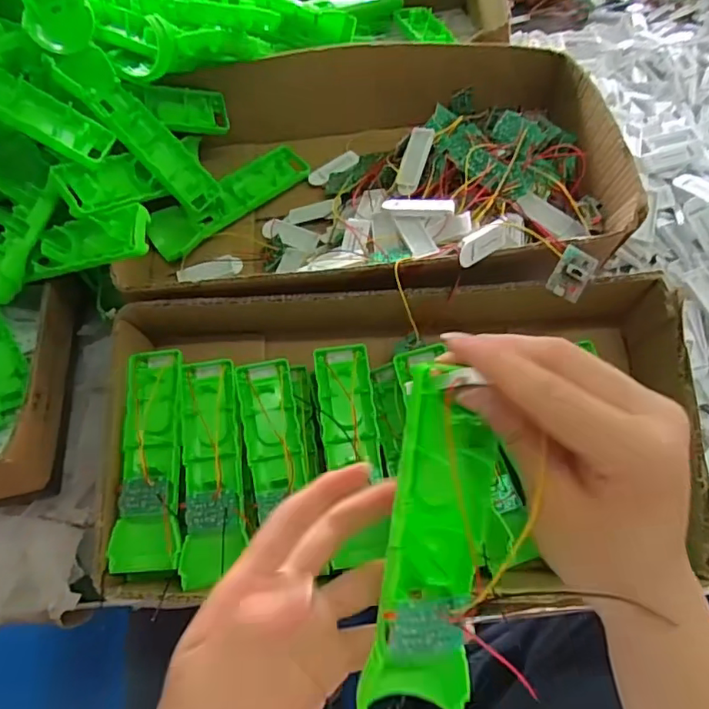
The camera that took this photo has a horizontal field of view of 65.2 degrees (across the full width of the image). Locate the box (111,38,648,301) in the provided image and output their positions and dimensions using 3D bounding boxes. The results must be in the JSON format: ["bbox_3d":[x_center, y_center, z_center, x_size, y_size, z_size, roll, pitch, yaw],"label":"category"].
[{"bbox_3d":[0.011,-0.155,0.499,0.420,0.087,0.265,-1,58,0],"label":"box"}]

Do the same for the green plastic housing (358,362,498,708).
[{"bbox_3d":[0.033,0.083,0.237,0.045,0.029,0.155,5,95,4],"label":"green plastic housing"}]

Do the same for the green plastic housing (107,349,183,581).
[{"bbox_3d":[-0.151,0.077,0.412,0.046,0.020,0.166,-3,71,-1],"label":"green plastic housing"}]

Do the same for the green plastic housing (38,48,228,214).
[{"bbox_3d":[-0.182,-0.191,0.477,0.155,0.019,0.045,46,62,-18],"label":"green plastic housing"}]

